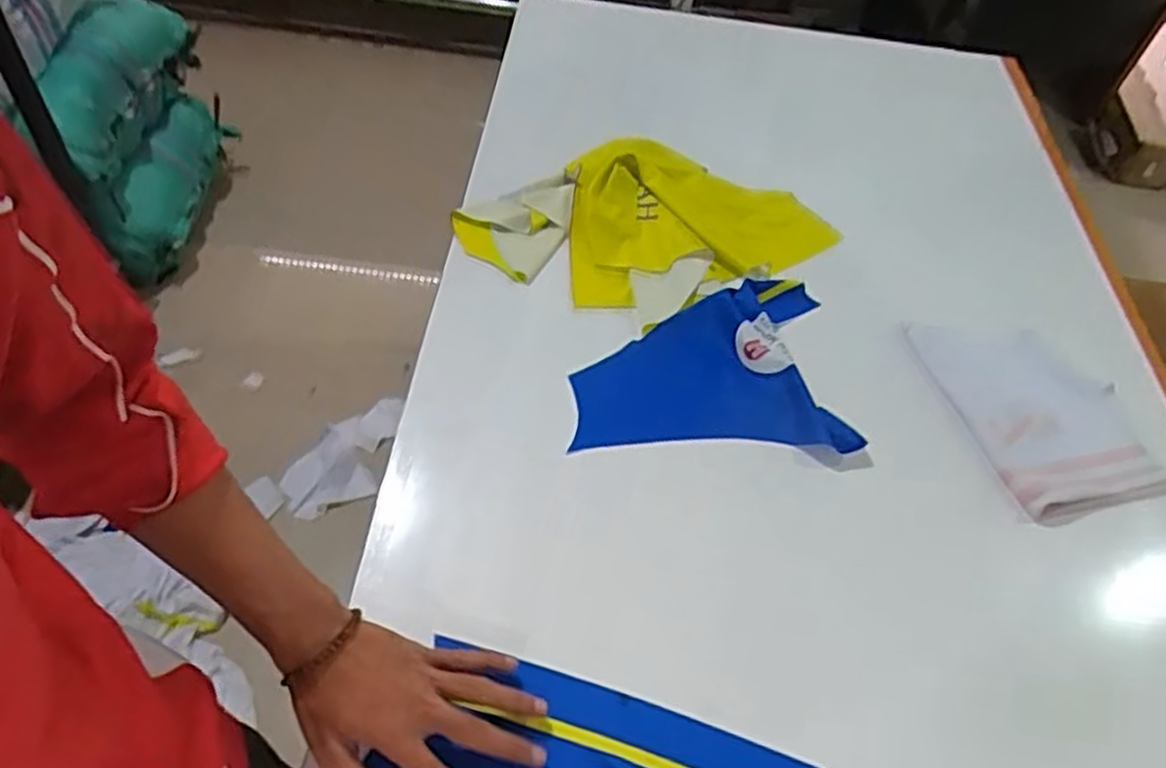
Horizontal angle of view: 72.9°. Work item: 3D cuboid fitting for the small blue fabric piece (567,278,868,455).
[{"bbox_3d":[0.120,-0.023,0.780,0.252,0.024,0.192,3,51,-5],"label":"small blue fabric piece"}]

